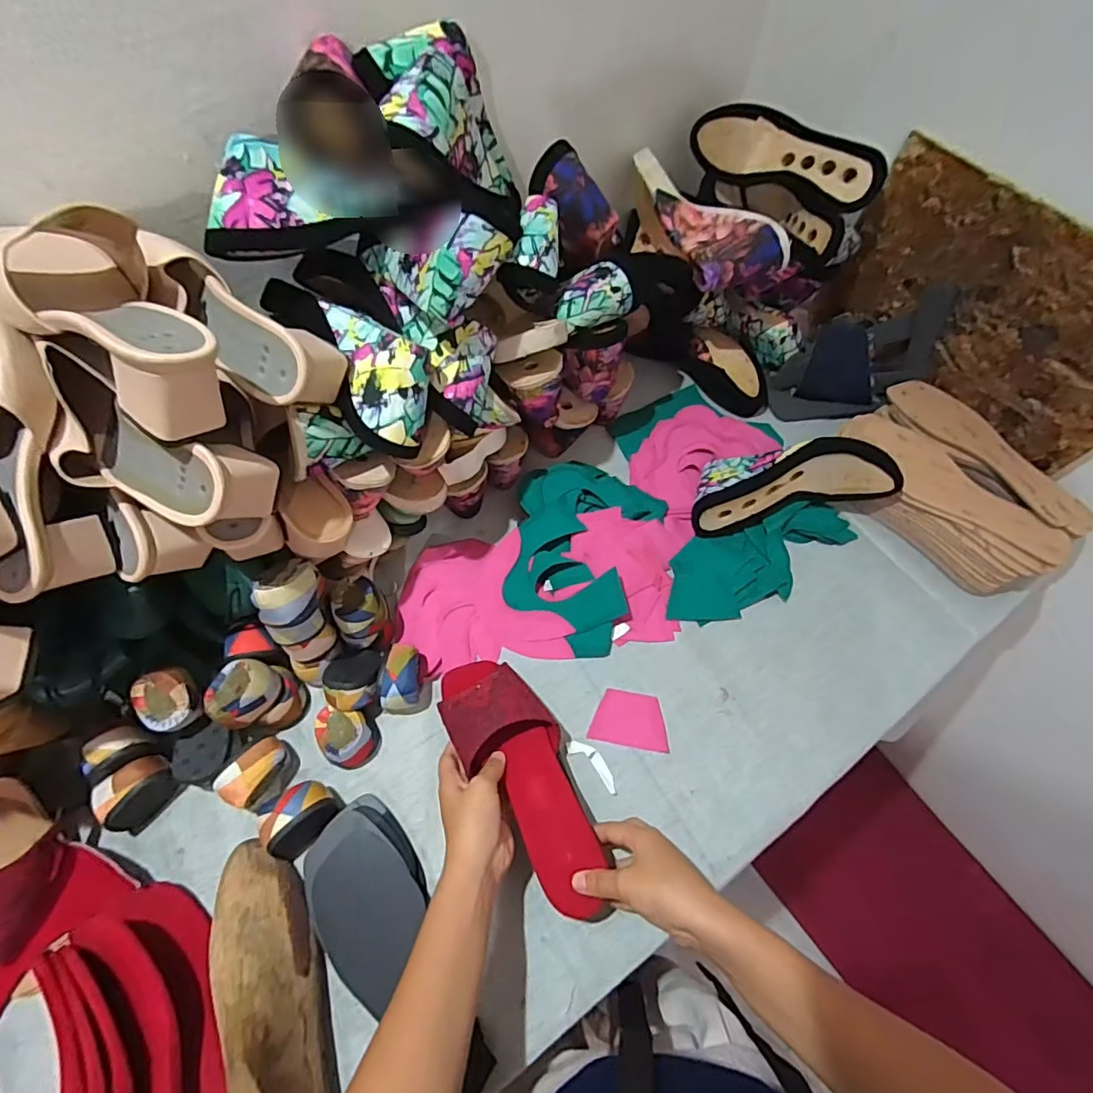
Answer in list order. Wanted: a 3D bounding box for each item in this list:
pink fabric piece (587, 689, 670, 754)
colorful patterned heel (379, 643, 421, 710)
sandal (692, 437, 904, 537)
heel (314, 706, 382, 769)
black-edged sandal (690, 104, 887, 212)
[{"bbox_3d":[0.086,0.176,0.548,0.076,0.004,0.052,9,65,6],"label":"pink fabric piece"},{"bbox_3d":[-0.145,0.131,0.537,0.032,0.041,0.062,-3,62,-3],"label":"colorful patterned heel"},{"bbox_3d":[0.278,-0.077,0.620,0.224,0.083,0.080,-12,62,7],"label":"sandal"},{"bbox_3d":[-0.193,0.183,0.522,0.048,0.034,0.057,-26,66,-14],"label":"heel"},{"bbox_3d":[0.289,-0.470,0.656,0.232,0.067,0.062,38,68,17],"label":"black-edged sandal"}]

